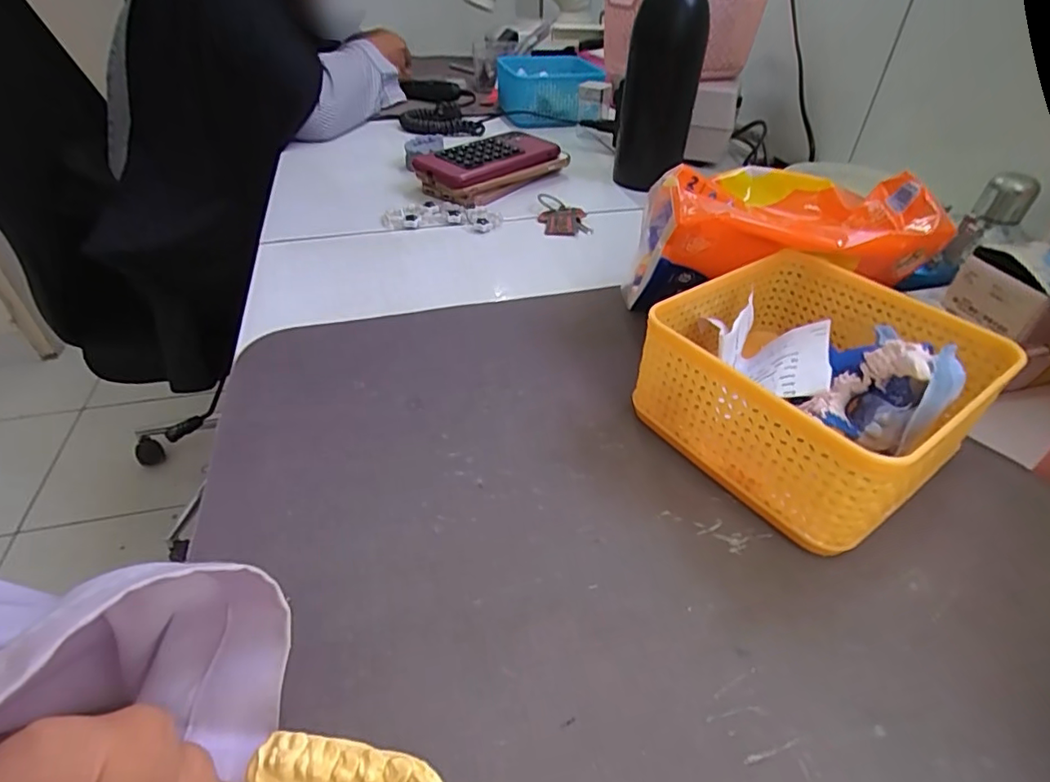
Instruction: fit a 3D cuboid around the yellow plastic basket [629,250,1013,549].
[{"bbox_3d":[0.145,-0.005,0.279,0.133,0.064,0.132,-27,48,-28],"label":"yellow plastic basket"}]

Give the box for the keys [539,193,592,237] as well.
[{"bbox_3d":[0.036,-0.169,0.518,0.045,0.013,0.066,-5,41,-6],"label":"keys"}]

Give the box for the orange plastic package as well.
[{"bbox_3d":[0.154,-0.090,0.346,0.174,0.085,0.067,1,40,-2],"label":"orange plastic package"}]

